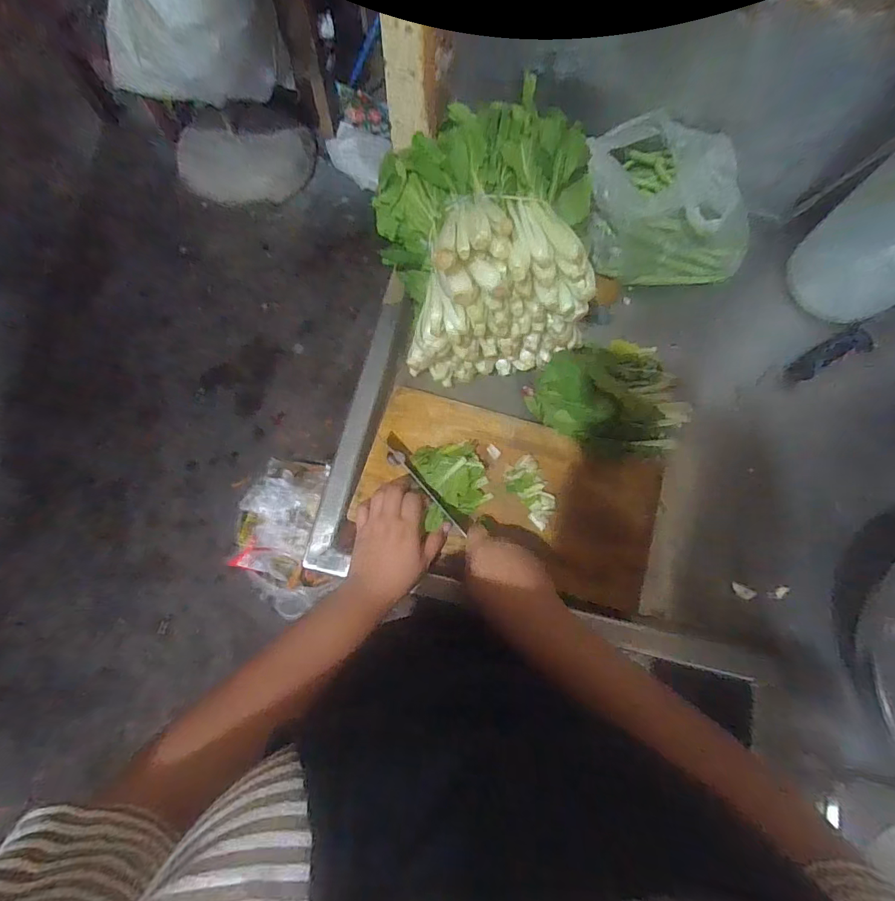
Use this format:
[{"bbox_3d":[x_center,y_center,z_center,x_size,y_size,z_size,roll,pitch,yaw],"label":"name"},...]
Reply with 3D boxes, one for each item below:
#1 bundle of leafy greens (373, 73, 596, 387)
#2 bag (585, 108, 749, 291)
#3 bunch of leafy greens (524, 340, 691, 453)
[{"bbox_3d":[0.041,-0.217,0.499,0.215,0.186,0.201,-4,74,-4],"label":"bundle of leafy greens"},{"bbox_3d":[0.293,-0.315,0.584,0.233,0.111,0.186,34,75,7],"label":"bag"},{"bbox_3d":[0.195,-0.063,0.535,0.178,0.044,0.141,-15,75,-7],"label":"bunch of leafy greens"}]

